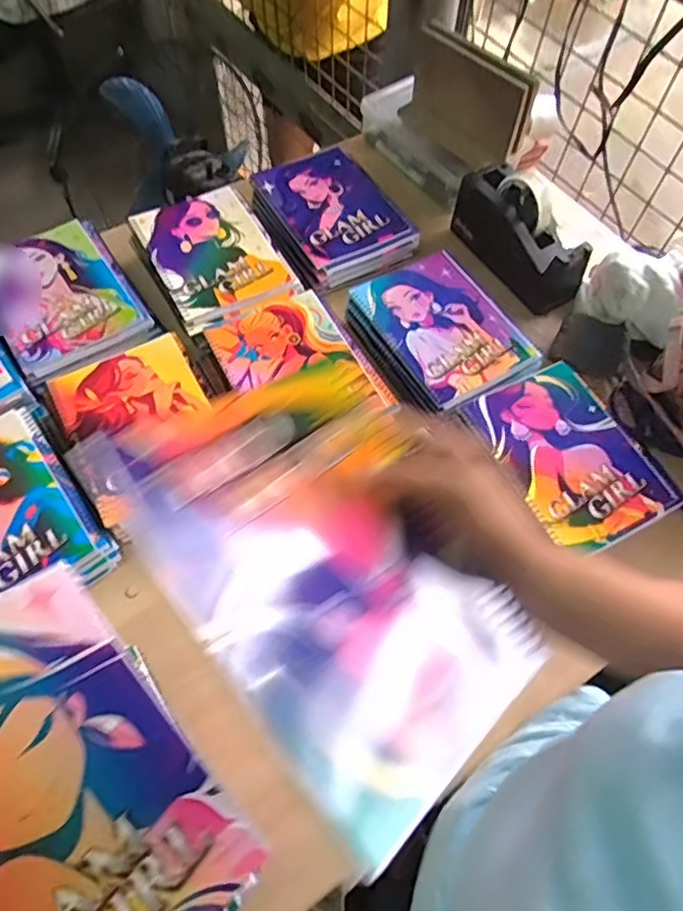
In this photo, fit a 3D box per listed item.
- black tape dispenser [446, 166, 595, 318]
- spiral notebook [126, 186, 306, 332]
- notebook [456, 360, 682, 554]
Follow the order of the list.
[{"bbox_3d":[0.248,-0.304,0.794,0.070,0.106,0.205,-30,68,-17],"label":"black tape dispenser"},{"bbox_3d":[-0.169,-0.269,0.749,0.151,0.008,0.219,-25,66,-14],"label":"spiral notebook"},{"bbox_3d":[0.249,-0.005,0.621,0.160,0.015,0.208,-30,67,-16],"label":"notebook"}]

